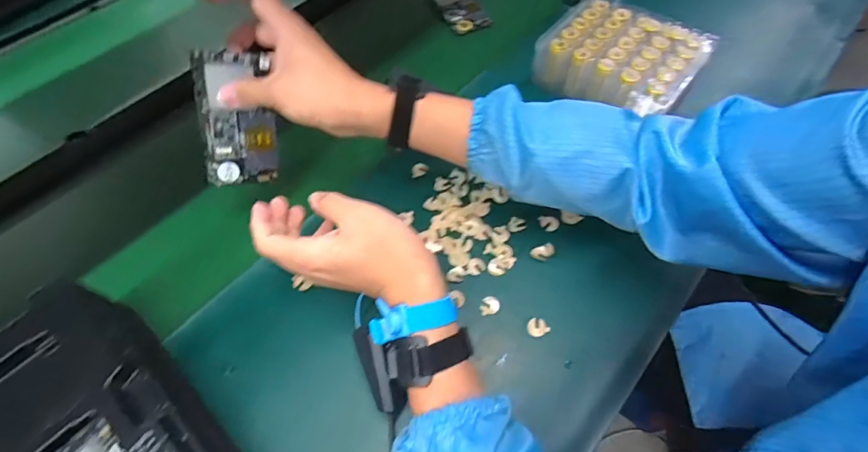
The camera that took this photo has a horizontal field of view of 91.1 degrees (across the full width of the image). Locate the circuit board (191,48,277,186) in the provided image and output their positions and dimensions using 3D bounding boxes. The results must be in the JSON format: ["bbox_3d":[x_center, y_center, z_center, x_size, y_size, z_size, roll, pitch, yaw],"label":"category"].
[{"bbox_3d":[-0.189,-0.101,0.412,0.064,0.126,0.013,-6,27,-24],"label":"circuit board"}]

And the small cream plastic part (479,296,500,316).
[{"bbox_3d":[0.054,0.077,0.416,0.020,0.004,0.017,-19,62,-12],"label":"small cream plastic part"}]

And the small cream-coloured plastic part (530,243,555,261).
[{"bbox_3d":[0.115,0.027,0.446,0.027,0.004,0.017,-14,61,-9],"label":"small cream-coloured plastic part"}]

